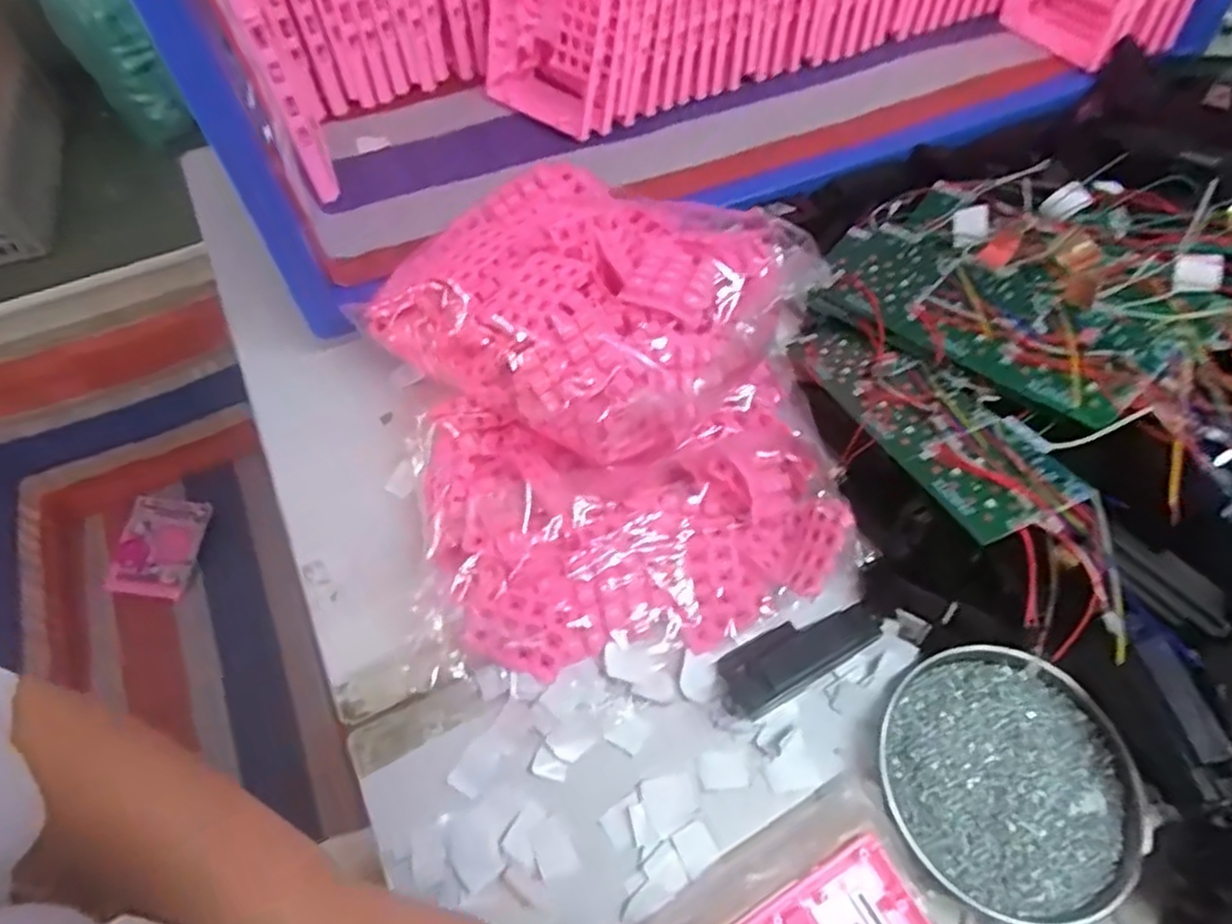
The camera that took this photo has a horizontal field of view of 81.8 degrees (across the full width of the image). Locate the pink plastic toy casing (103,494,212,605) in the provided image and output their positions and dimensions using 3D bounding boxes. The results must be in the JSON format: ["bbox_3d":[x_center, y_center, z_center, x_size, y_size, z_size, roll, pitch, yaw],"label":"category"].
[{"bbox_3d":[-0.752,0.137,1.171,0.125,0.023,0.165,15,72,-6],"label":"pink plastic toy casing"}]

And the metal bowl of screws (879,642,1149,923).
[{"bbox_3d":[0.217,0.170,0.389,0.134,0.022,0.131,0,60,1],"label":"metal bowl of screws"}]

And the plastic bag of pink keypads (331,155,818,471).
[{"bbox_3d":[-0.019,-0.120,0.465,0.237,0.080,0.217,34,66,19],"label":"plastic bag of pink keypads"}]

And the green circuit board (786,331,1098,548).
[{"bbox_3d":[0.189,-0.032,0.450,0.070,0.011,0.210,-22,41,-8],"label":"green circuit board"}]

